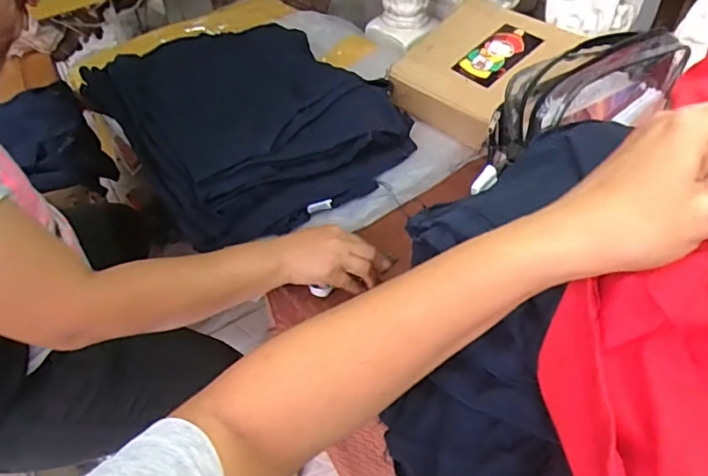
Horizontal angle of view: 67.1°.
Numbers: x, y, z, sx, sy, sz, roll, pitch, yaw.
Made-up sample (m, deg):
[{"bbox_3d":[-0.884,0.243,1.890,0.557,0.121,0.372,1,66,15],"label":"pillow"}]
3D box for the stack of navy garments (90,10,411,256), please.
[{"bbox_3d":[-0.197,-0.239,0.883,0.371,0.072,0.581,-29,53,-22],"label":"stack of navy garments"}]

